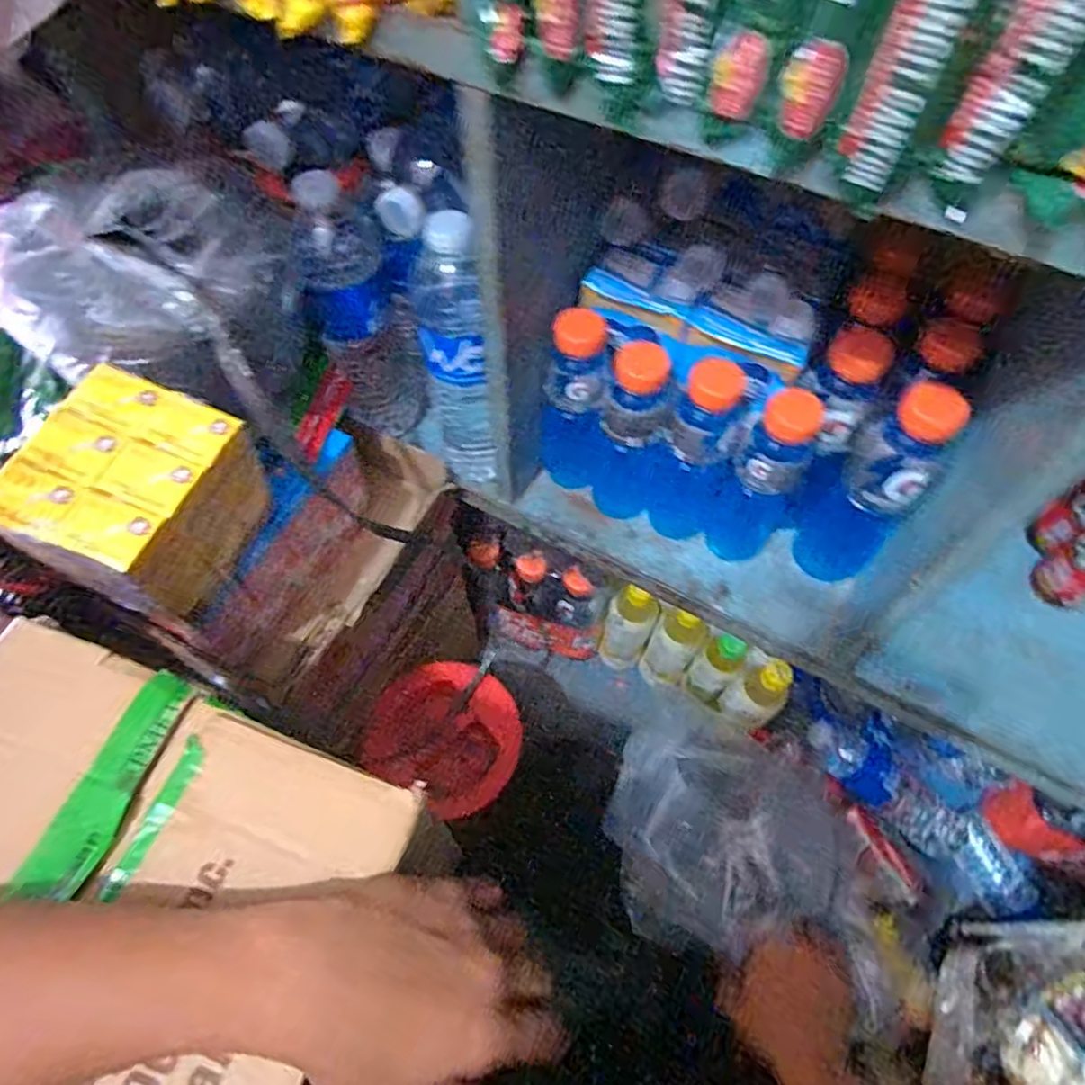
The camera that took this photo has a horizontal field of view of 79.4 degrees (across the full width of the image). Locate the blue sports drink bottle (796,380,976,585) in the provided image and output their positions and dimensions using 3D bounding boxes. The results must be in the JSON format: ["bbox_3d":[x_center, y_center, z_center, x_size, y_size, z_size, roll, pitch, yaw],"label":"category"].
[{"bbox_3d":[0.272,-0.041,0.532,0.065,0.203,0.071,40,66,20],"label":"blue sports drink bottle"}]

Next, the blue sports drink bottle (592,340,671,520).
[{"bbox_3d":[0.076,-0.090,0.563,0.051,0.189,0.055,11,59,5],"label":"blue sports drink bottle"}]

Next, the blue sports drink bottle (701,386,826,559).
[{"bbox_3d":[0.180,-0.048,0.540,0.056,0.192,0.058,30,63,16],"label":"blue sports drink bottle"}]

